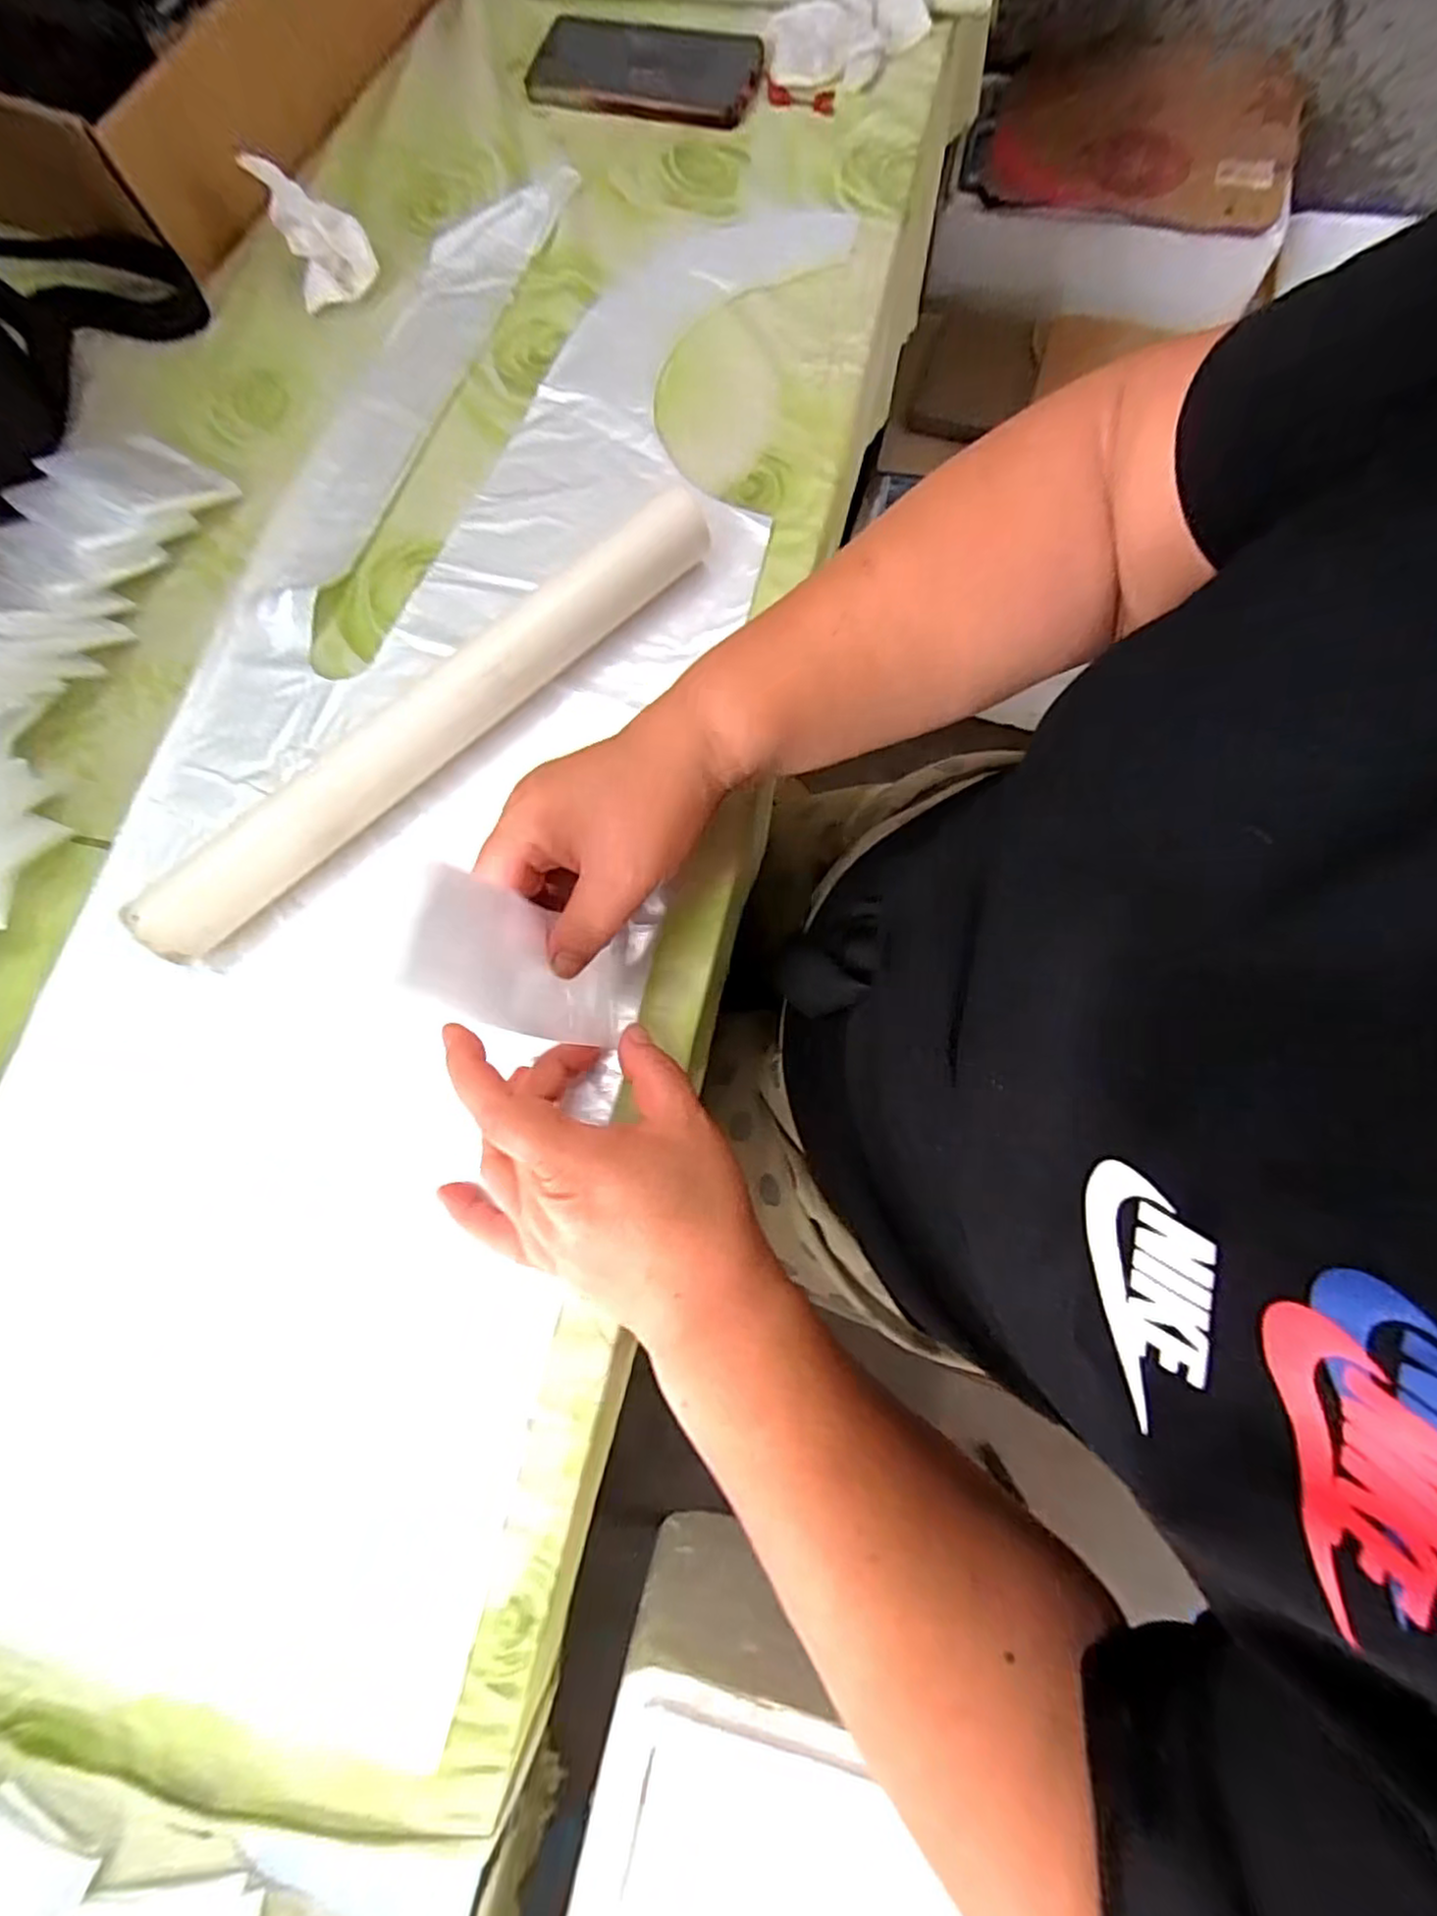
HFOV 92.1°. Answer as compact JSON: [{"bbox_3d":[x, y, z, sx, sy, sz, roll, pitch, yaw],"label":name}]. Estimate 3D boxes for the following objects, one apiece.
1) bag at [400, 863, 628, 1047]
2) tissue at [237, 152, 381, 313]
[{"bbox_3d":[-0.081,0.003,0.295,0.014,0.127,0.056,0,76,24],"label":"bag"},{"bbox_3d":[-0.255,-0.464,0.441,0.054,0.045,0.058,-23,78,-3],"label":"tissue"}]

